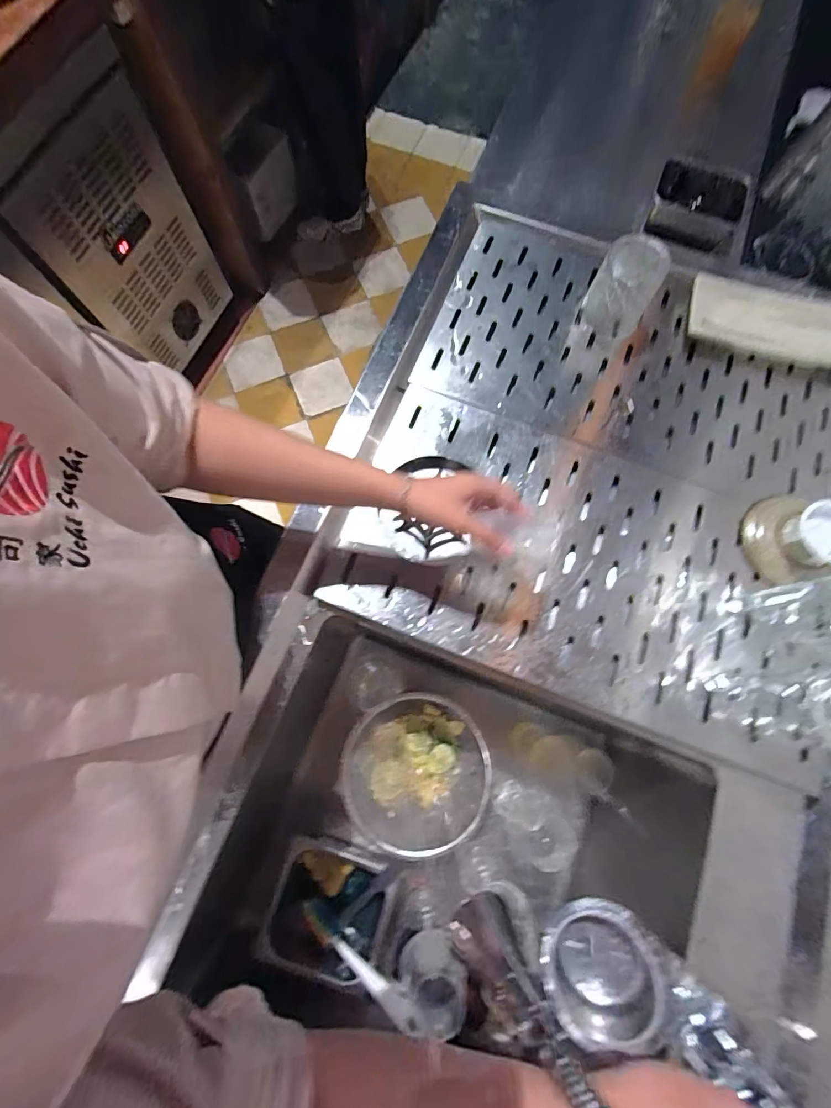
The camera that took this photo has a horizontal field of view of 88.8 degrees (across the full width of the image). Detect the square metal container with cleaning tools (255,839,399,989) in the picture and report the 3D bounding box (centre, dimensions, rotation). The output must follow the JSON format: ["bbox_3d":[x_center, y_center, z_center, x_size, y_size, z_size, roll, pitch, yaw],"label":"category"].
[{"bbox_3d":[-0.125,0.531,0.648,0.164,0.080,0.148,14,76,3],"label":"square metal container with cleaning tools"}]

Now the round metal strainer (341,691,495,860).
[{"bbox_3d":[0.000,0.366,0.718,0.238,0.052,0.235,0,76,-1],"label":"round metal strainer"}]

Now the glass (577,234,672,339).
[{"bbox_3d":[0.284,-0.363,0.582,0.081,0.095,0.092,22,77,5],"label":"glass"}]

